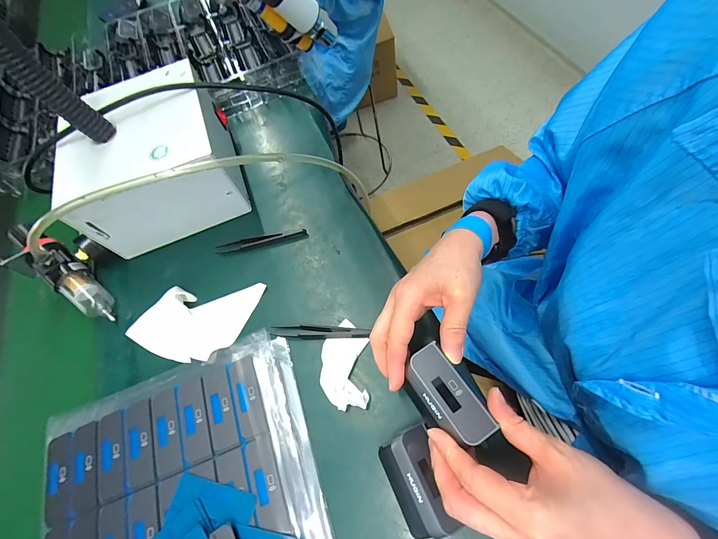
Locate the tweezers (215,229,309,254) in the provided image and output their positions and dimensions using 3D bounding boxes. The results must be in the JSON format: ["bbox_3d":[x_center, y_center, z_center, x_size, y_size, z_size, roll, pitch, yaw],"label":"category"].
[{"bbox_3d":[-0.118,-0.034,0.386,0.110,0.007,0.015,-11,64,4],"label":"tweezers"}]

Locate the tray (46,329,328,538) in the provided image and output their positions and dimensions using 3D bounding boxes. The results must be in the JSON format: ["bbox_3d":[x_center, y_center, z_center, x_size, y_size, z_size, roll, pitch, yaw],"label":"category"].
[{"bbox_3d":[-0.149,0.210,0.260,0.228,0.026,0.260,-22,64,-1],"label":"tray"}]

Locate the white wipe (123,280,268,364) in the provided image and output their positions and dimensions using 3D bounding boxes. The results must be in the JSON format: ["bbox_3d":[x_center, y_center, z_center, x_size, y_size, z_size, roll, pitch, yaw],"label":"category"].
[{"bbox_3d":[-0.183,0.059,0.357,0.144,0.017,0.079,-4,65,8],"label":"white wipe"}]

